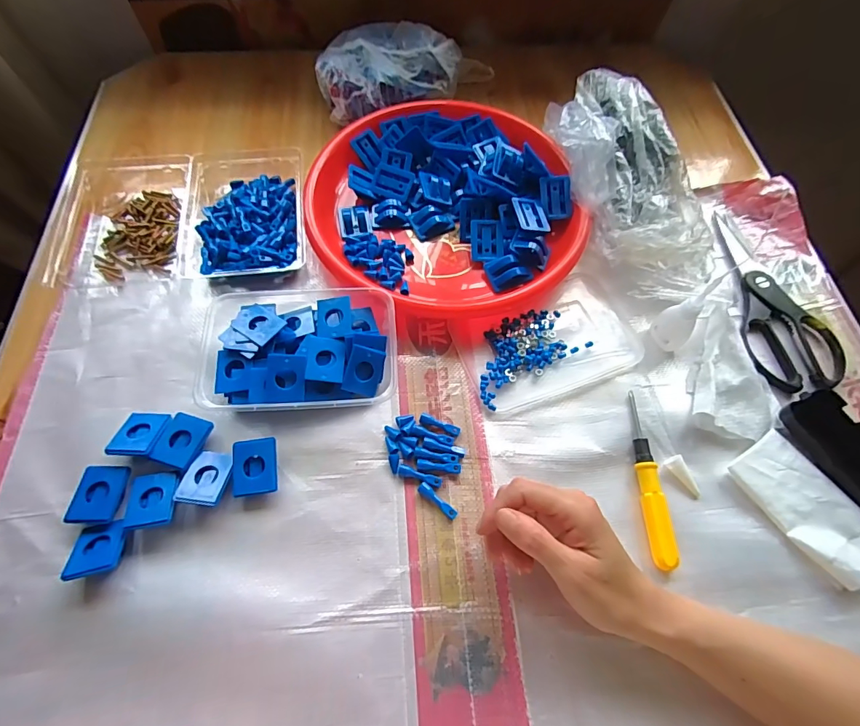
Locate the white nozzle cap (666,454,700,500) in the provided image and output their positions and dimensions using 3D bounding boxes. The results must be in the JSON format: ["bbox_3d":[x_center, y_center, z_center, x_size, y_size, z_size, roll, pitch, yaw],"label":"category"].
[{"bbox_3d":[0.215,0.096,0.365,0.012,0.013,0.037,-26,68,-14],"label":"white nozzle cap"}]

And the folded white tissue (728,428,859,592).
[{"bbox_3d":[0.306,0.116,0.353,0.059,0.020,0.112,-32,69,-16],"label":"folded white tissue"}]

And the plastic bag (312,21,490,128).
[{"bbox_3d":[-0.026,-0.369,0.552,0.221,0.060,0.116,-10,65,-7],"label":"plastic bag"}]

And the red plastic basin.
[{"bbox_3d":[0.014,-0.180,0.470,0.275,0.048,0.277,1,64,-1],"label":"red plastic basin"}]

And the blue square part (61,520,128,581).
[{"bbox_3d":[-0.243,0.136,0.318,0.035,0.008,0.039,-12,45,-3],"label":"blue square part"}]

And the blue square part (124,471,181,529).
[{"bbox_3d":[-0.215,0.105,0.334,0.035,0.007,0.042,-8,64,-6],"label":"blue square part"}]

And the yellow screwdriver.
[{"bbox_3d":[0.182,0.093,0.361,0.015,0.018,0.141,0,64,-2],"label":"yellow screwdriver"}]

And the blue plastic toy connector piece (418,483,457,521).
[{"bbox_3d":[0.007,0.113,0.356,0.038,0.006,0.010,37,68,15],"label":"blue plastic toy connector piece"}]

